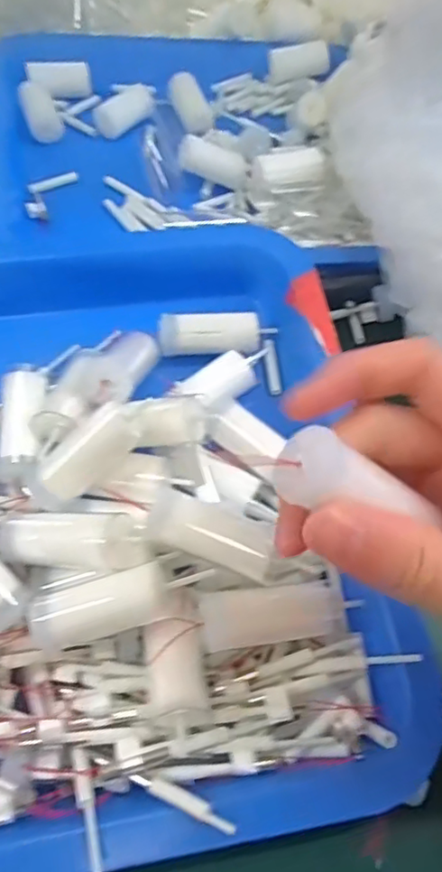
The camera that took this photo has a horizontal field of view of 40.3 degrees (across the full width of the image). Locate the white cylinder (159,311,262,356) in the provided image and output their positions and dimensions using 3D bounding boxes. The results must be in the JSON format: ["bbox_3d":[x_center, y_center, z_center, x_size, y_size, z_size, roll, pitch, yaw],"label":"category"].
[{"bbox_3d":[-0.005,-0.048,0.300,0.048,0.022,0.017,-3,57,-1],"label":"white cylinder"}]

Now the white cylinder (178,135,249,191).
[{"bbox_3d":[-0.004,-0.171,0.377,0.044,0.017,0.015,17,56,-16],"label":"white cylinder"}]

